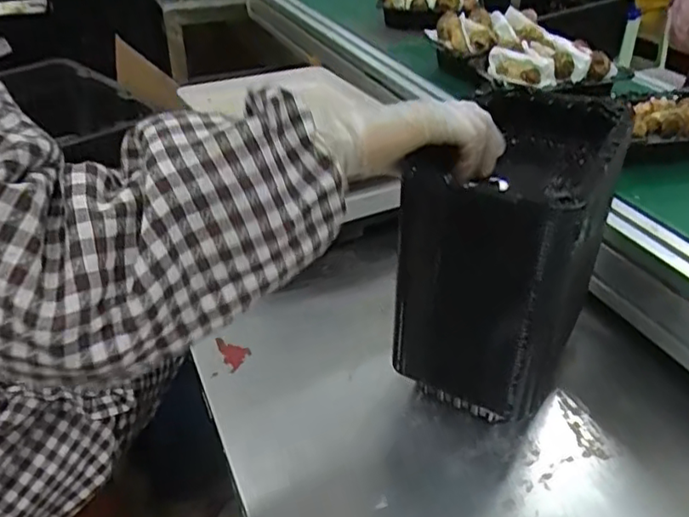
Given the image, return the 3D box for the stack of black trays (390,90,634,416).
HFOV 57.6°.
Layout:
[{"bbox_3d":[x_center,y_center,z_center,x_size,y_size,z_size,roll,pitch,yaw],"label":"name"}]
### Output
[{"bbox_3d":[0.135,0.002,0.534,0.127,0.230,0.196,19,37,26],"label":"stack of black trays"}]

